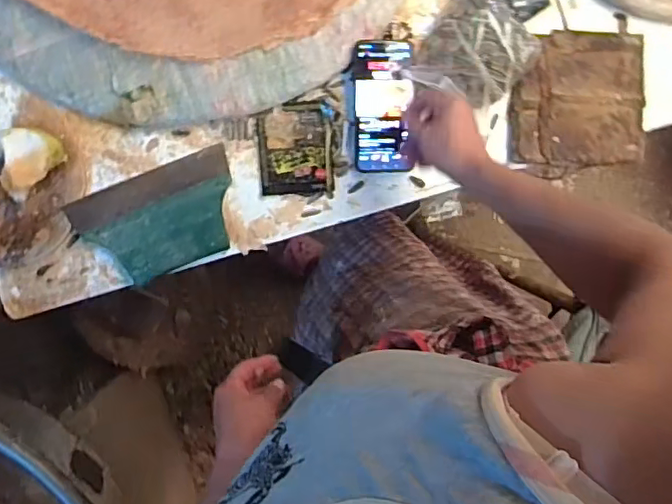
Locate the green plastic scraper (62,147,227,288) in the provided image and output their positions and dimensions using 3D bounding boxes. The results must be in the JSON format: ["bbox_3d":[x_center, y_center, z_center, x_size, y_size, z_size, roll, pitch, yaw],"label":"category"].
[{"bbox_3d":[-0.209,-0.038,0.701,0.189,0.025,0.120,-23,98,-6],"label":"green plastic scraper"}]

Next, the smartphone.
[{"bbox_3d":[0.059,-0.181,0.718,0.069,0.013,0.159,0,98,-8],"label":"smartphone"}]

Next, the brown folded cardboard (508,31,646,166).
[{"bbox_3d":[0.317,-0.200,0.756,0.174,0.021,0.167,0,95,-8],"label":"brown folded cardboard"}]

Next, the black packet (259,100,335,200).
[{"bbox_3d":[-0.049,-0.129,0.720,0.091,0.014,0.112,-1,95,-8],"label":"black packet"}]

